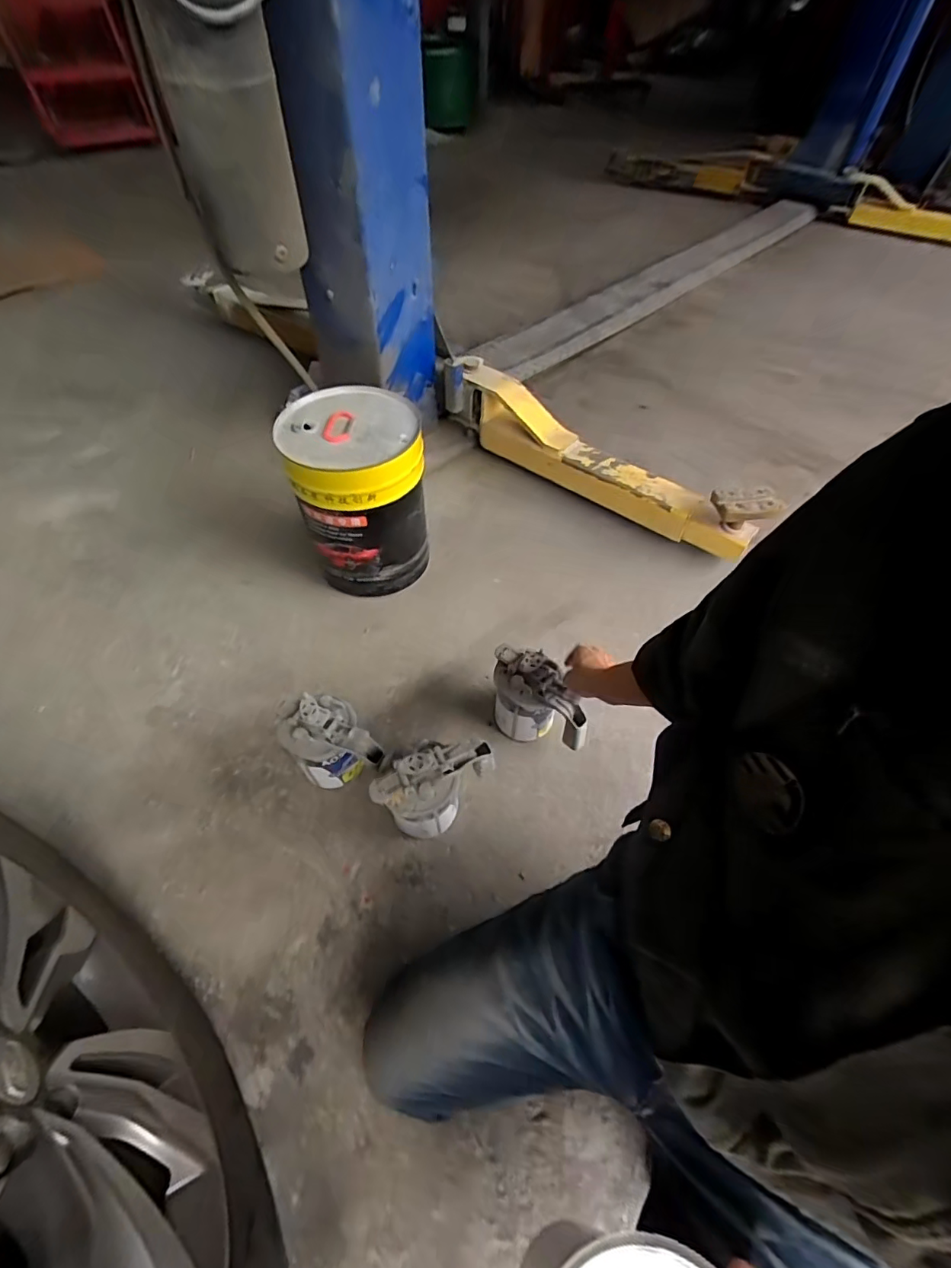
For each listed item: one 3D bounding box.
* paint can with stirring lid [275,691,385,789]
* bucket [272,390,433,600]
[{"bbox_3d":[-0.230,0.184,0.829,0.108,0.177,0.159,-37,64,-25],"label":"paint can with stirring lid"},{"bbox_3d":[-0.228,-0.266,1.040,0.237,0.334,0.227,1,54,-2],"label":"bucket"}]

